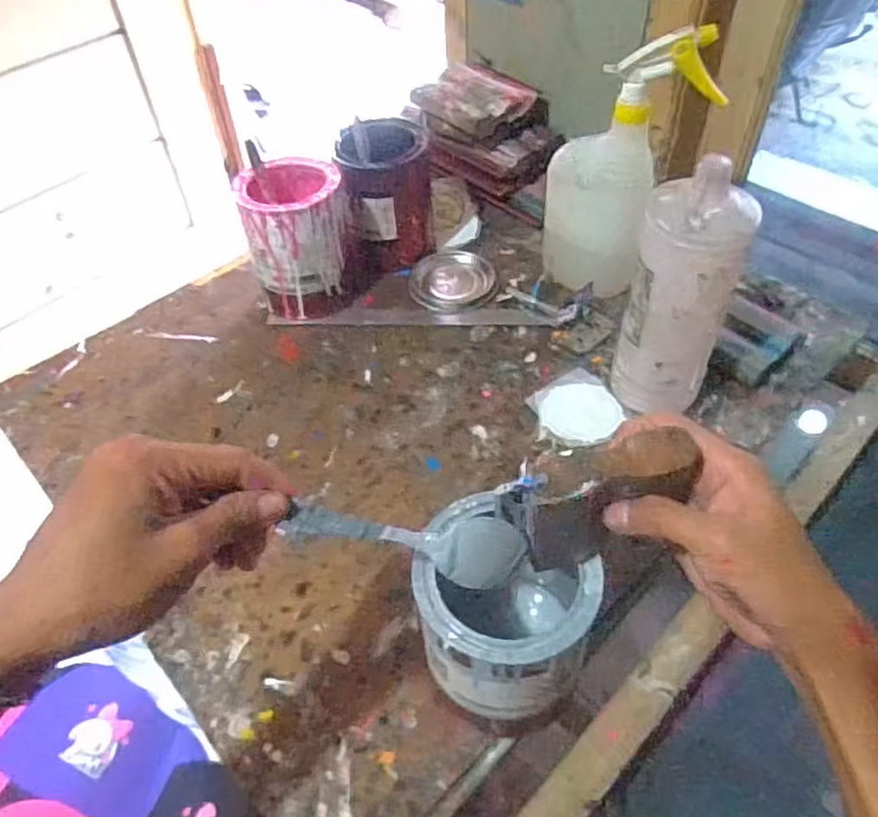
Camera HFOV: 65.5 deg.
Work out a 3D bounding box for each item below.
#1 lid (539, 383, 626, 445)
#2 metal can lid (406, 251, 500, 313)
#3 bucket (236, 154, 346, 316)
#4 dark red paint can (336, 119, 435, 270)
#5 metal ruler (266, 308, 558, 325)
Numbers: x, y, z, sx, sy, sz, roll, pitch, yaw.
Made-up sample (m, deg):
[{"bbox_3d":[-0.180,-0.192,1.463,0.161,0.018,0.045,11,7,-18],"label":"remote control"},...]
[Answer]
[{"bbox_3d":[0.136,0.003,0.652,0.074,0.004,0.074,-3,48,3],"label":"lid"},{"bbox_3d":[0.016,-0.149,0.785,0.097,0.012,0.094,-6,48,0],"label":"metal can lid"},{"bbox_3d":[-0.147,-0.187,0.748,0.103,0.138,0.118,-8,48,-2],"label":"bucket"},{"bbox_3d":[-0.057,-0.232,0.778,0.099,0.136,0.117,-5,48,1],"label":"dark red paint can"},{"bbox_3d":[-0.030,-0.101,0.755,0.311,0.008,0.030,2,45,5],"label":"metal ruler"}]

